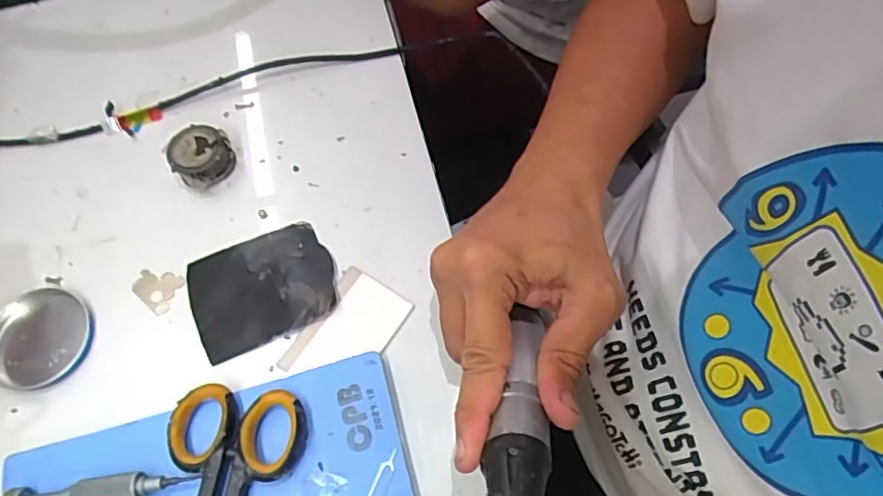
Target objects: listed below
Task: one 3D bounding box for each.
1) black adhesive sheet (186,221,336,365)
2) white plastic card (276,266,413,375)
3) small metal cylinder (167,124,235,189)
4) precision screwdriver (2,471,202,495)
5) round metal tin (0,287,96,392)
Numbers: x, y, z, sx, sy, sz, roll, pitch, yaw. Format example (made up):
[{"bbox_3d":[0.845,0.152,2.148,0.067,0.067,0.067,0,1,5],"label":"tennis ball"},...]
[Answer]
[{"bbox_3d":[-0.117,0.024,0.382,0.091,0.009,0.075,-21,66,-7],"label":"black adhesive sheet"},{"bbox_3d":[-0.059,0.052,0.367,0.050,0.006,0.075,28,63,19],"label":"white plastic card"},{"bbox_3d":[-0.171,-0.064,0.418,0.038,0.025,0.041,-1,65,2],"label":"small metal cylinder"},{"bbox_3d":[-0.185,0.132,0.321,0.104,0.009,0.017,-8,65,-1],"label":"precision screwdriver"},{"bbox_3d":[-0.253,0.055,0.374,0.059,0.015,0.064,-1,65,2],"label":"round metal tin"}]

